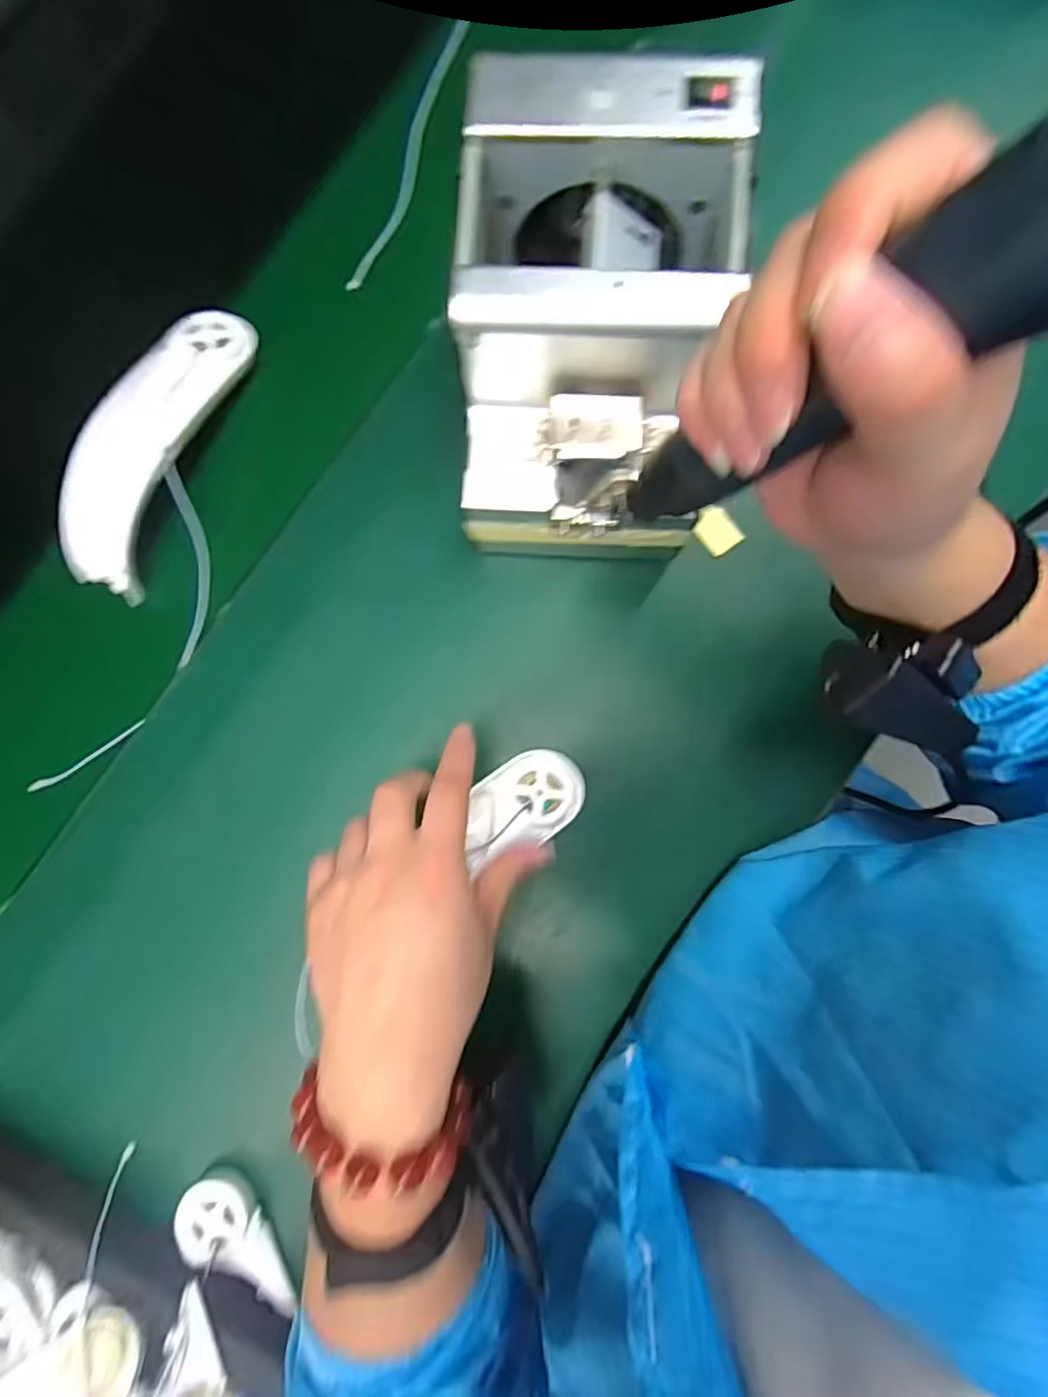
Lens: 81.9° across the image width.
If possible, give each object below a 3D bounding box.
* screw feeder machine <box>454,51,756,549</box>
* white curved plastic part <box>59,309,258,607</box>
[{"bbox_3d":[0.034,-0.175,0.315,0.132,0.136,0.182,6,86,3],"label":"screw feeder machine"},{"bbox_3d":[-0.239,-0.166,0.393,0.049,0.046,0.195,25,87,4],"label":"white curved plastic part"}]

